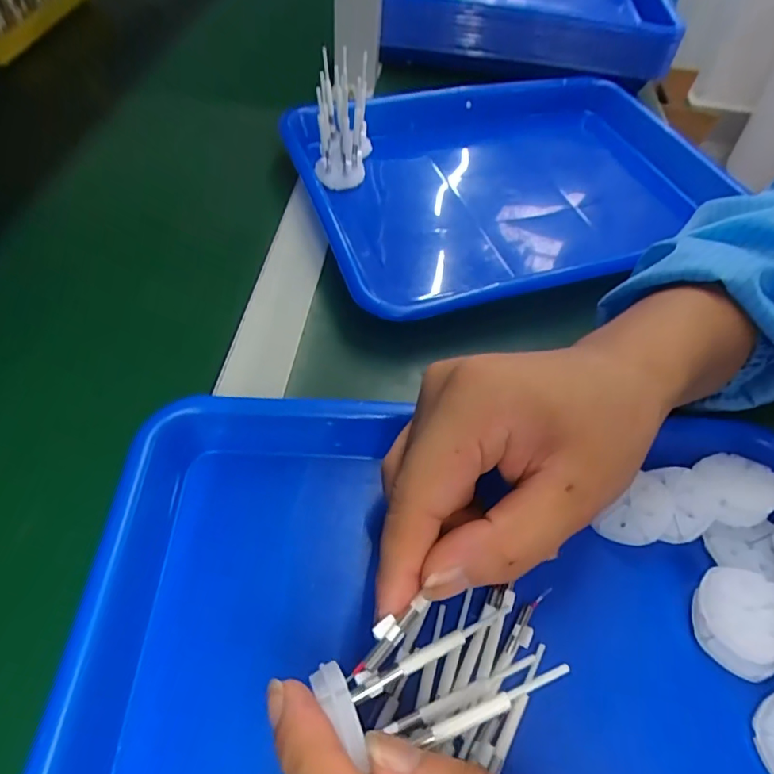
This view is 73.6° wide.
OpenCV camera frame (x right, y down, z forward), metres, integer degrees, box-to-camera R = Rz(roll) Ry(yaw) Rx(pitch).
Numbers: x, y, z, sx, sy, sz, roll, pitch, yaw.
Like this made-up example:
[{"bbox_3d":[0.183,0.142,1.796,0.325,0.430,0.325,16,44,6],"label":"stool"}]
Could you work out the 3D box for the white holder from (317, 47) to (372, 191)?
[{"bbox_3d":[-0.034,-0.202,0.395,0.035,0.073,0.062,8,53,0],"label":"white holder"}]

